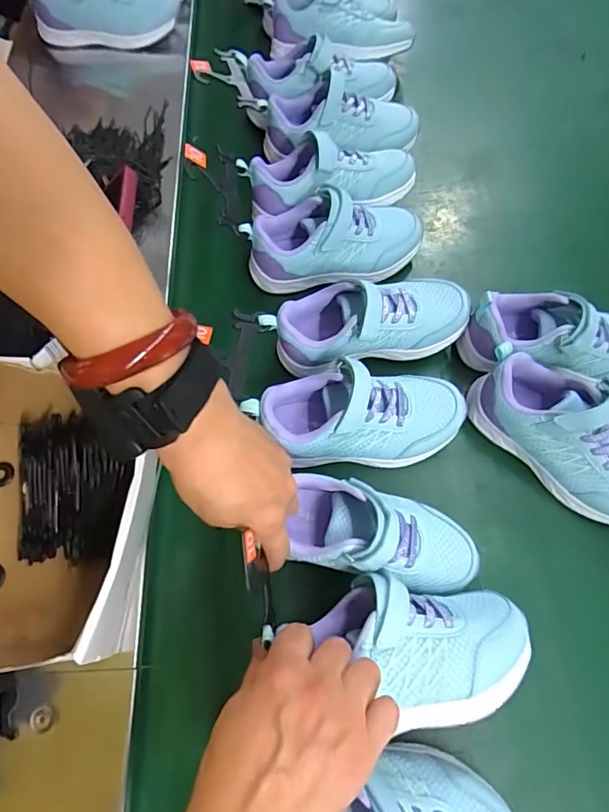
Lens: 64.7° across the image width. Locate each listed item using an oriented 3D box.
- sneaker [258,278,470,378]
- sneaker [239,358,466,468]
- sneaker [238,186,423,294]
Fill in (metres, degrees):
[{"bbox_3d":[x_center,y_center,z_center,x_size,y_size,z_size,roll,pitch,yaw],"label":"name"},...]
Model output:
[{"bbox_3d":[0.058,-0.082,0.454,0.187,0.069,0.066,-10,68,-5],"label":"sneaker"},{"bbox_3d":[0.049,0.008,0.418,0.183,0.070,0.070,-1,67,-1],"label":"sneaker"},{"bbox_3d":[0.032,-0.174,0.496,0.179,0.075,0.071,-9,68,-4],"label":"sneaker"}]

